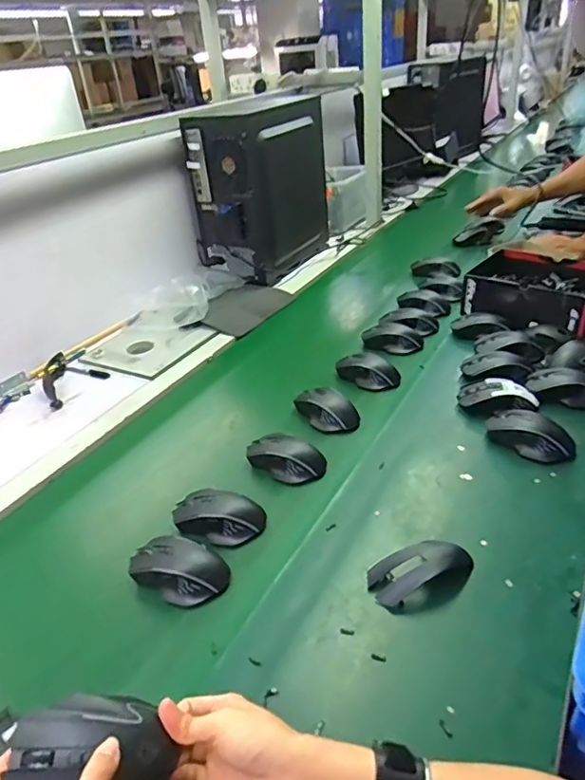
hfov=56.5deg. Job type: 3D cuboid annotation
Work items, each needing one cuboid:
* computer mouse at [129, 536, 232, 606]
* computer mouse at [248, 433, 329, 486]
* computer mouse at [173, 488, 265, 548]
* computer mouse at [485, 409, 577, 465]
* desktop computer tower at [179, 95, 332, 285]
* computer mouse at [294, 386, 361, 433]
[{"bbox_3d":[-0.131,0.204,0.625,0.117,0.036,0.064,7,35,19],"label":"computer mouse"},{"bbox_3d":[-0.010,0.094,0.786,0.116,0.038,0.071,18,39,31],"label":"computer mouse"},{"bbox_3d":[-0.094,0.159,0.692,0.112,0.042,0.063,6,34,17],"label":"computer mouse"},{"bbox_3d":[0.334,0.061,0.768,0.063,0.044,0.118,-30,40,-34],"label":"computer mouse"},{"bbox_3d":[-0.074,-0.513,1.382,0.204,0.360,0.362,12,36,25],"label":"desktop computer tower"},{"bbox_3d":[0.057,0.030,0.866,0.081,0.038,0.104,-24,37,-27],"label":"computer mouse"}]

